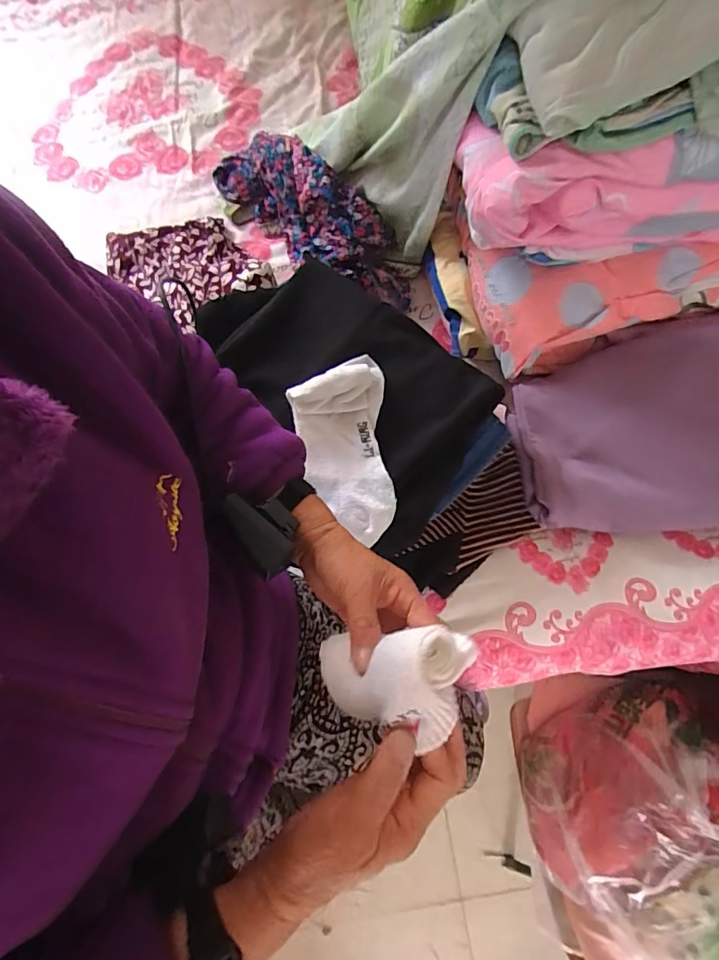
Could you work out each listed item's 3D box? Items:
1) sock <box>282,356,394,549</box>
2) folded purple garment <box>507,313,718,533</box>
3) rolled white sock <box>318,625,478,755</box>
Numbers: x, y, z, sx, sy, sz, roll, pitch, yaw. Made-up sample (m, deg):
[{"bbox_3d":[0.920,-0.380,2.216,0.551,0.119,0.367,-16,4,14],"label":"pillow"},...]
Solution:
[{"bbox_3d":[-0.013,-0.035,0.529,0.112,0.040,0.207,-13,73,-2],"label":"sock"},{"bbox_3d":[0.432,-0.080,0.599,0.463,0.061,0.272,-4,73,1],"label":"folded purple garment"},{"bbox_3d":[0.017,0.136,0.313,0.112,0.048,0.065,-21,68,39],"label":"rolled white sock"}]

